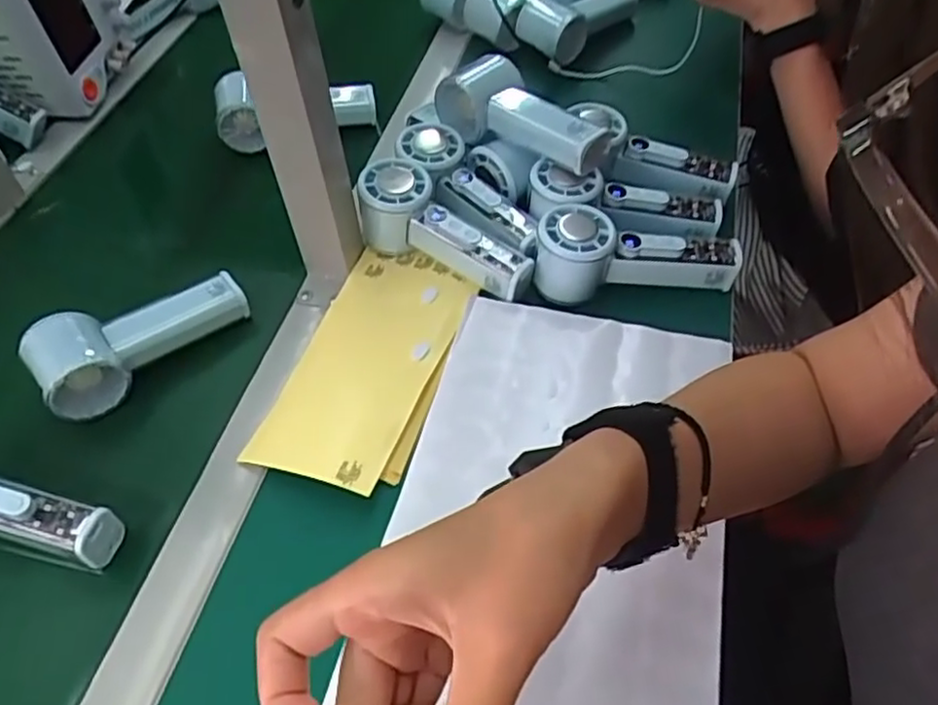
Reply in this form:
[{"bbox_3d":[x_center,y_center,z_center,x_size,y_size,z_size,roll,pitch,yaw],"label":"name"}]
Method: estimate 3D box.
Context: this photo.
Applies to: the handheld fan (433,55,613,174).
[{"bbox_3d":[0.048,-0.194,0.579,0.152,0.056,0.065,29,57,23],"label":"handheld fan"}]

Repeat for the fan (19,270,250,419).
[{"bbox_3d":[-0.243,-0.015,0.518,0.150,0.060,0.054,-37,58,-25],"label":"fan"}]

